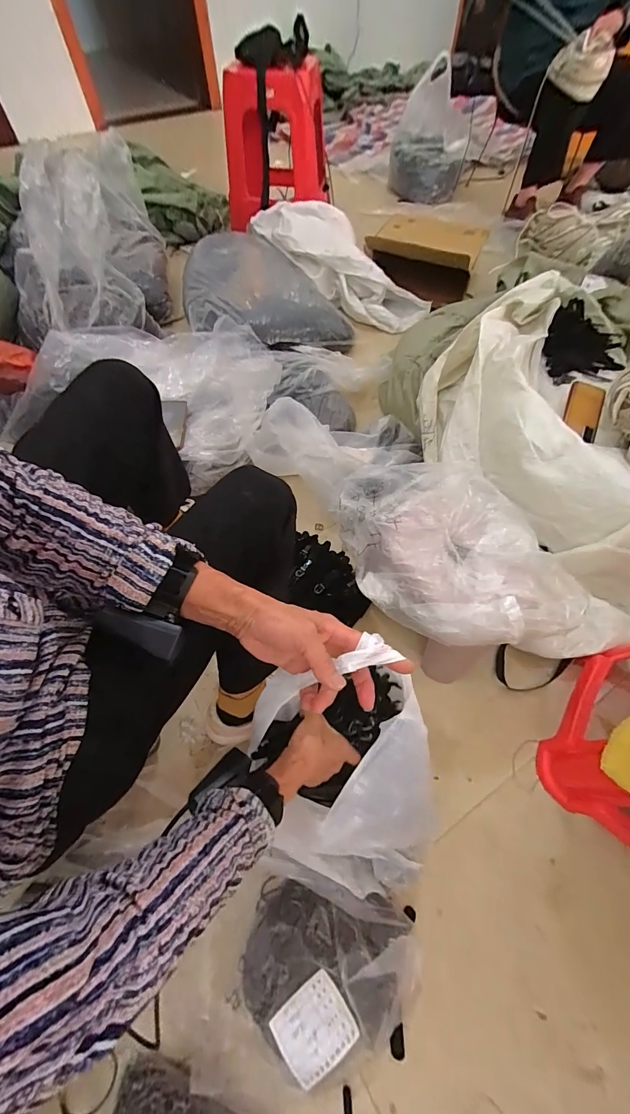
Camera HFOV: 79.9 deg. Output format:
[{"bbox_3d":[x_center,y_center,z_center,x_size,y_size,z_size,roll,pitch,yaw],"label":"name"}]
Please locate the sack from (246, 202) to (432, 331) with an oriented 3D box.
[{"bbox_3d":[0.085,-0.906,1.162,0.594,0.166,0.164,25,59,-20],"label":"sack"}]

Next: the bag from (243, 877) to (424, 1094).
[{"bbox_3d":[0.027,0.554,0.498,0.213,0.072,0.196,4,60,4],"label":"bag"}]

